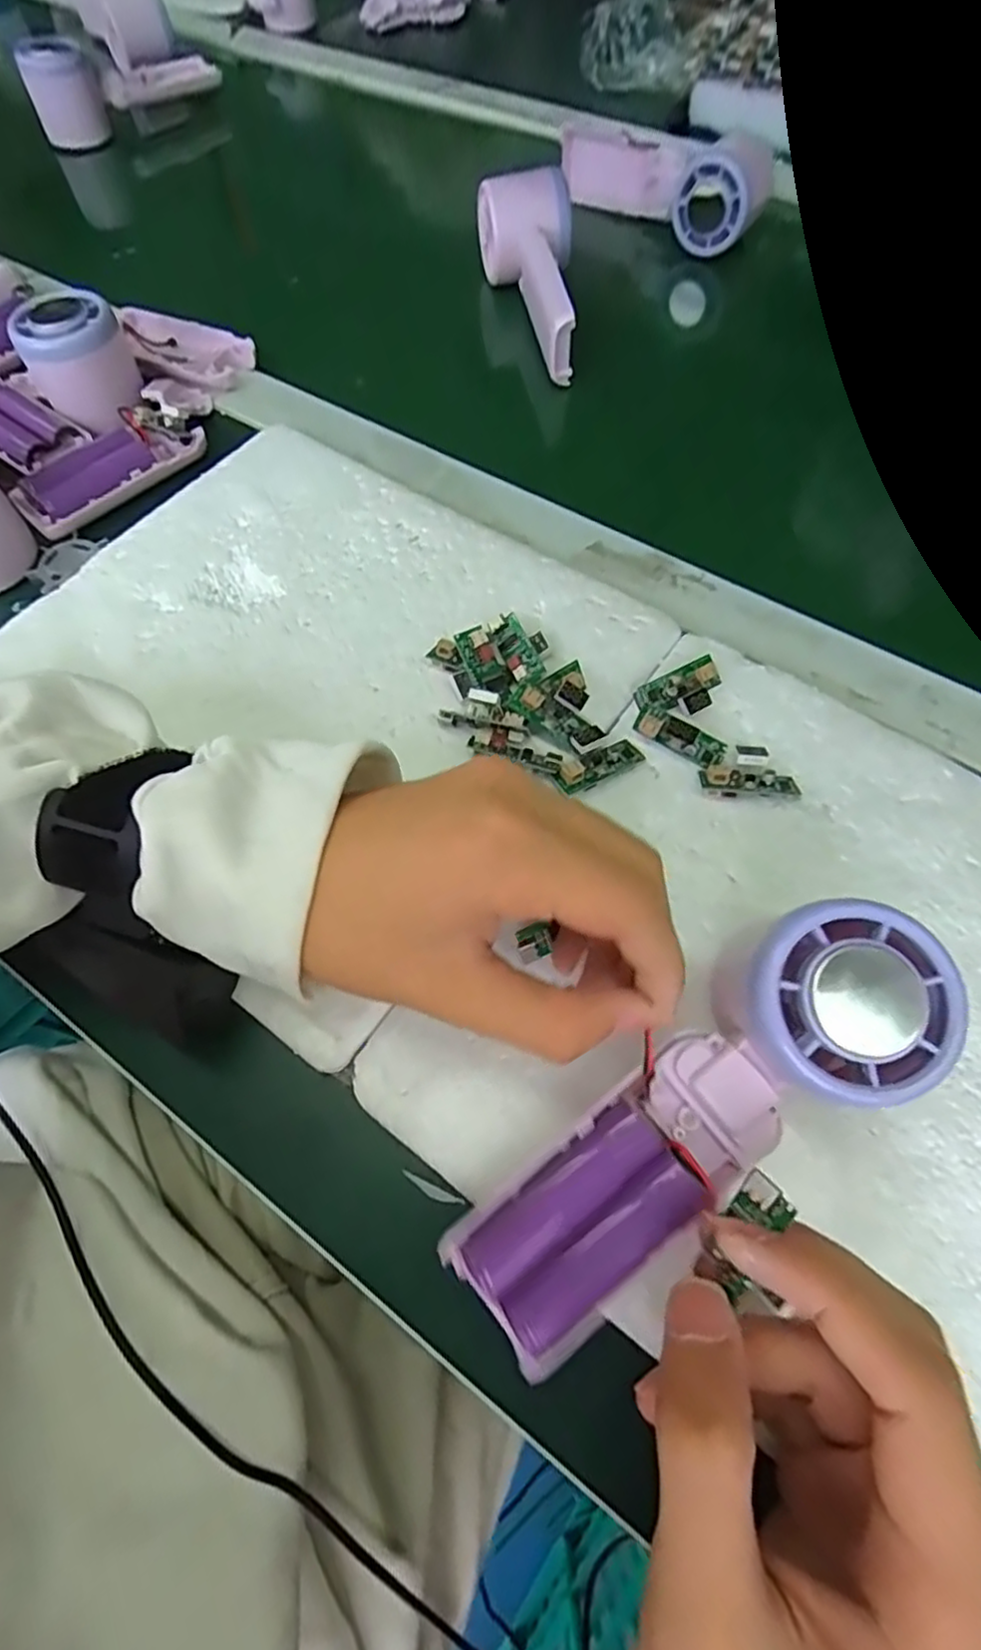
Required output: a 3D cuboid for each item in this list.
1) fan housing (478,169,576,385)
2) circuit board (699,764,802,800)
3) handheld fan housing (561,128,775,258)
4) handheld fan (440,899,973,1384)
[{"bbox_3d":[0.023,-0.354,0.436,0.059,0.049,0.145,-1,64,1],"label":"fan housing"},{"bbox_3d":[0.106,-0.016,0.274,0.039,0.006,0.012,9,65,6],"label":"circuit board"},{"bbox_3d":[0.124,-0.476,0.494,0.162,0.051,0.048,42,75,18],"label":"handheld fan housing"},{"bbox_3d":[0.062,0.088,0.201,0.161,0.031,0.050,-43,70,5],"label":"handheld fan"}]

